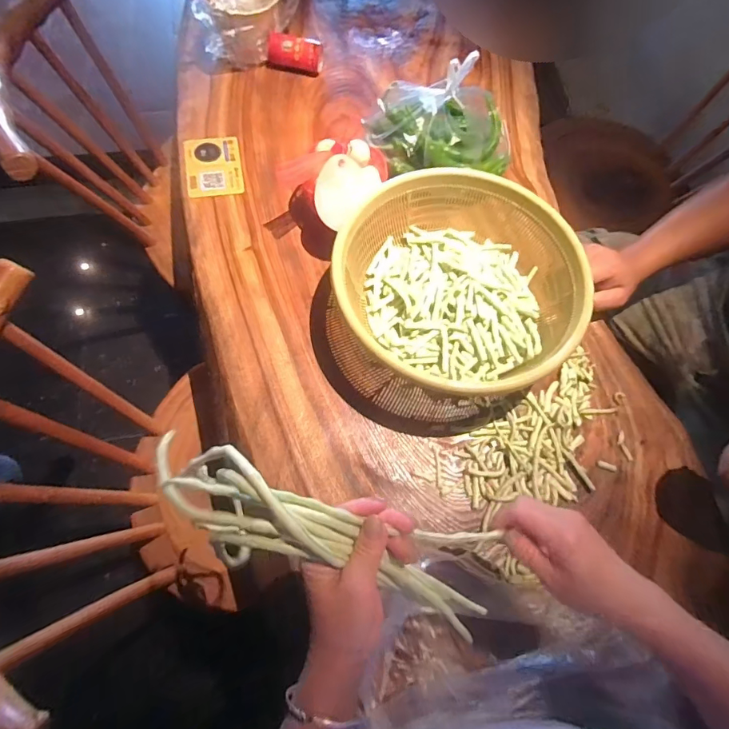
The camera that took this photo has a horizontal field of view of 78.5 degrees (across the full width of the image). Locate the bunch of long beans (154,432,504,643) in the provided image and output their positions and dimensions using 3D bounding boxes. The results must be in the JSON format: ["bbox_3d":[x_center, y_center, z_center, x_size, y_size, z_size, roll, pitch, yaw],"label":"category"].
[{"bbox_3d":[-0.017,0.130,0.341,0.302,0.056,0.077,26,68,-13],"label":"bunch of long beans"}]

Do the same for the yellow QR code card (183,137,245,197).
[{"bbox_3d":[-0.248,-0.327,0.734,0.089,0.005,0.121,-9,69,-11],"label":"yellow QR code card"}]

